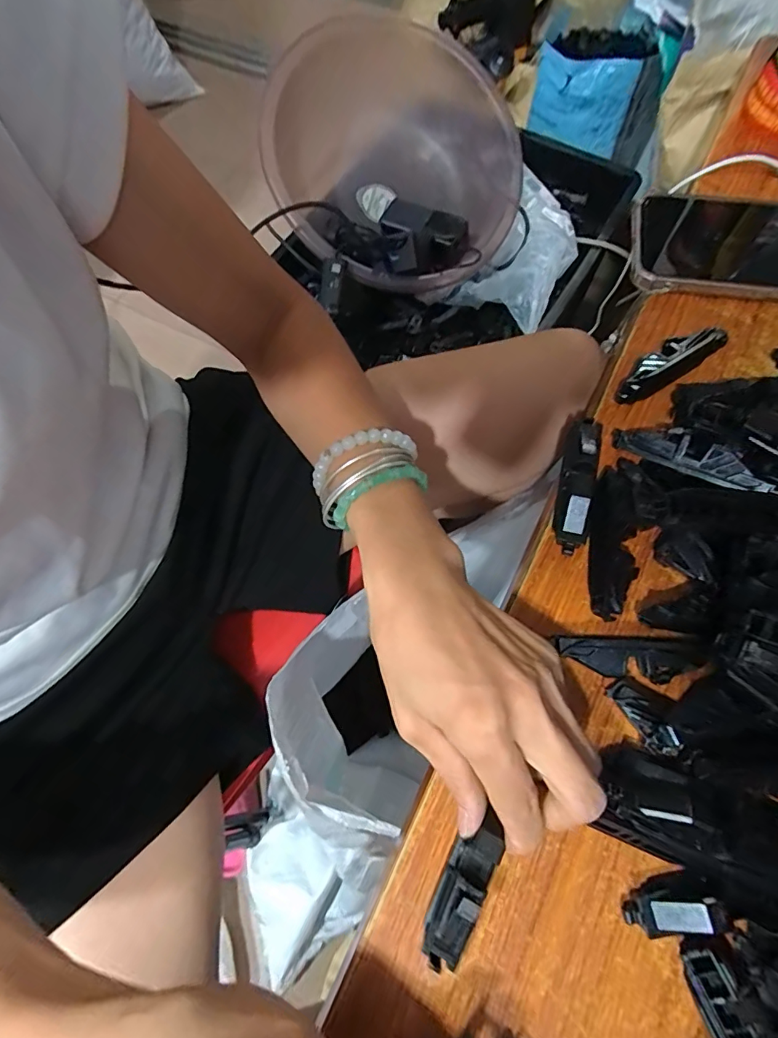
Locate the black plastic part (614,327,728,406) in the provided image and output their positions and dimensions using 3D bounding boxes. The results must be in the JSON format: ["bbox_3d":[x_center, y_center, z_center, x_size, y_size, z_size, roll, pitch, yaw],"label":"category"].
[{"bbox_3d":[0.169,-0.095,0.295,0.077,0.022,0.023,-35,73,-11],"label":"black plastic part"}]

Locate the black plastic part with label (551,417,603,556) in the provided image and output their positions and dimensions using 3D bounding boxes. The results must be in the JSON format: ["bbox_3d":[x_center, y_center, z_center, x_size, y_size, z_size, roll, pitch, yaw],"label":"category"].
[{"bbox_3d":[0.105,-0.021,0.270,0.018,0.020,0.081,15,71,7],"label":"black plastic part with label"}]

